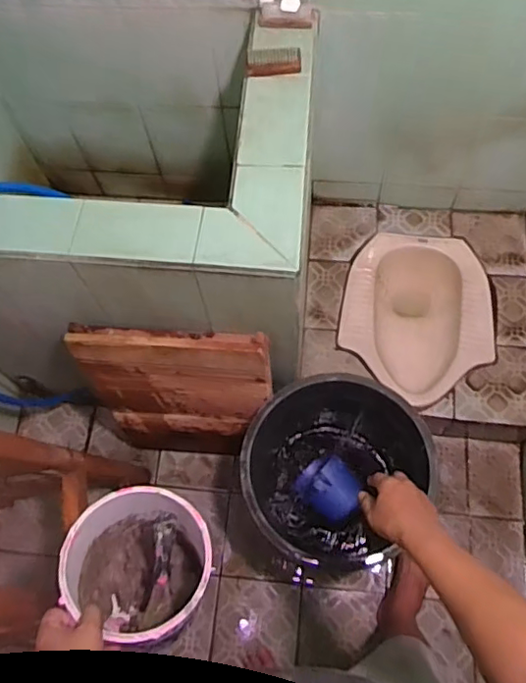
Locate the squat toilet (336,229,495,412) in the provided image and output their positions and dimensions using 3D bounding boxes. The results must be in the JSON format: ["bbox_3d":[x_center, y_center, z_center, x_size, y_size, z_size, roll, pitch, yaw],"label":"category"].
[{"bbox_3d":[0.398,-0.031,1.575,0.376,0.228,0.466,7,67,6],"label":"squat toilet"}]

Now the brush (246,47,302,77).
[{"bbox_3d":[0.020,-0.506,1.054,0.098,0.034,0.039,-9,67,-1],"label":"brush"}]

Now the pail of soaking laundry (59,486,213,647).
[{"bbox_3d":[-0.167,0.312,0.827,0.202,0.205,0.178,17,69,10],"label":"pail of soaking laundry"}]

